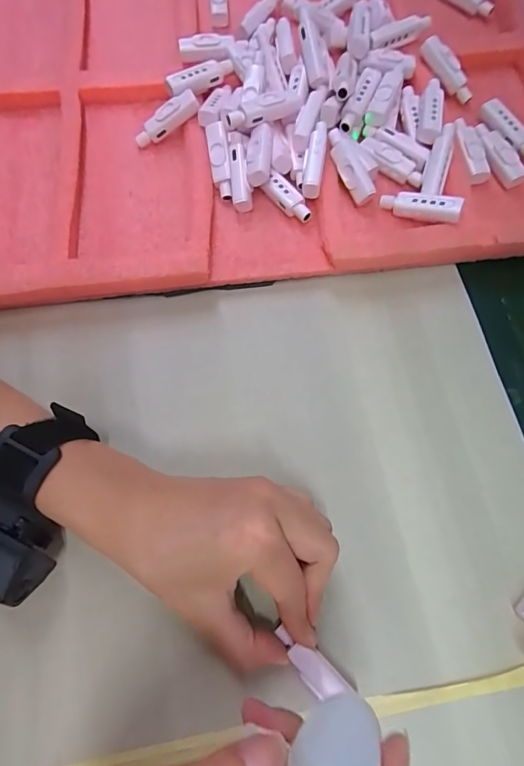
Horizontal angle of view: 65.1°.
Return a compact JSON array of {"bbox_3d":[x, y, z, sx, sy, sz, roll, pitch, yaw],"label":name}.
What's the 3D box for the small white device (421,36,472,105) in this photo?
[{"bbox_3d":[0.151,-0.254,0.334,0.014,0.012,0.056,-43,98,-12],"label":"small white device"}]

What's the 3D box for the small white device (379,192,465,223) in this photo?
[{"bbox_3d":[0.114,-0.129,0.298,0.056,0.011,0.015,21,72,28],"label":"small white device"}]

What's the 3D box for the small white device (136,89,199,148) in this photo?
[{"bbox_3d":[-0.075,-0.204,0.319,0.056,0.013,0.011,-30,73,15],"label":"small white device"}]

